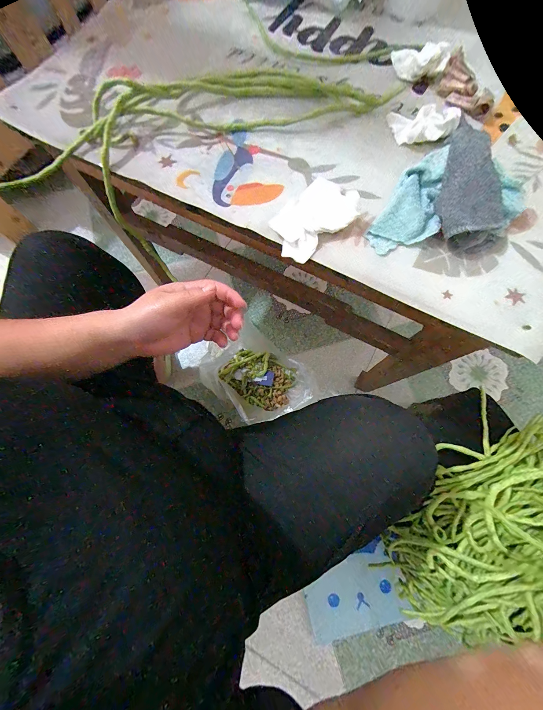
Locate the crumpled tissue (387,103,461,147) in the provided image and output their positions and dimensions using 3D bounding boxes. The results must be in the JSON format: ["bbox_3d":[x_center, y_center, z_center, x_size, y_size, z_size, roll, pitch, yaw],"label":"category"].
[{"bbox_3d":[0.193,-0.295,0.335,0.076,0.020,0.039,-3,75,0],"label":"crumpled tissue"}]

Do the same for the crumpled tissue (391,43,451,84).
[{"bbox_3d":[0.208,-0.415,0.368,0.070,0.023,0.048,-15,74,-2],"label":"crumpled tissue"}]

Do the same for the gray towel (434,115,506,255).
[{"bbox_3d":[0.220,-0.185,0.292,0.074,0.033,0.135,-8,92,0],"label":"gray towel"}]

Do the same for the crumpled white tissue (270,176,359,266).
[{"bbox_3d":[0.046,-0.162,0.304,0.106,0.024,0.077,-36,77,-8],"label":"crumpled white tissue"}]

